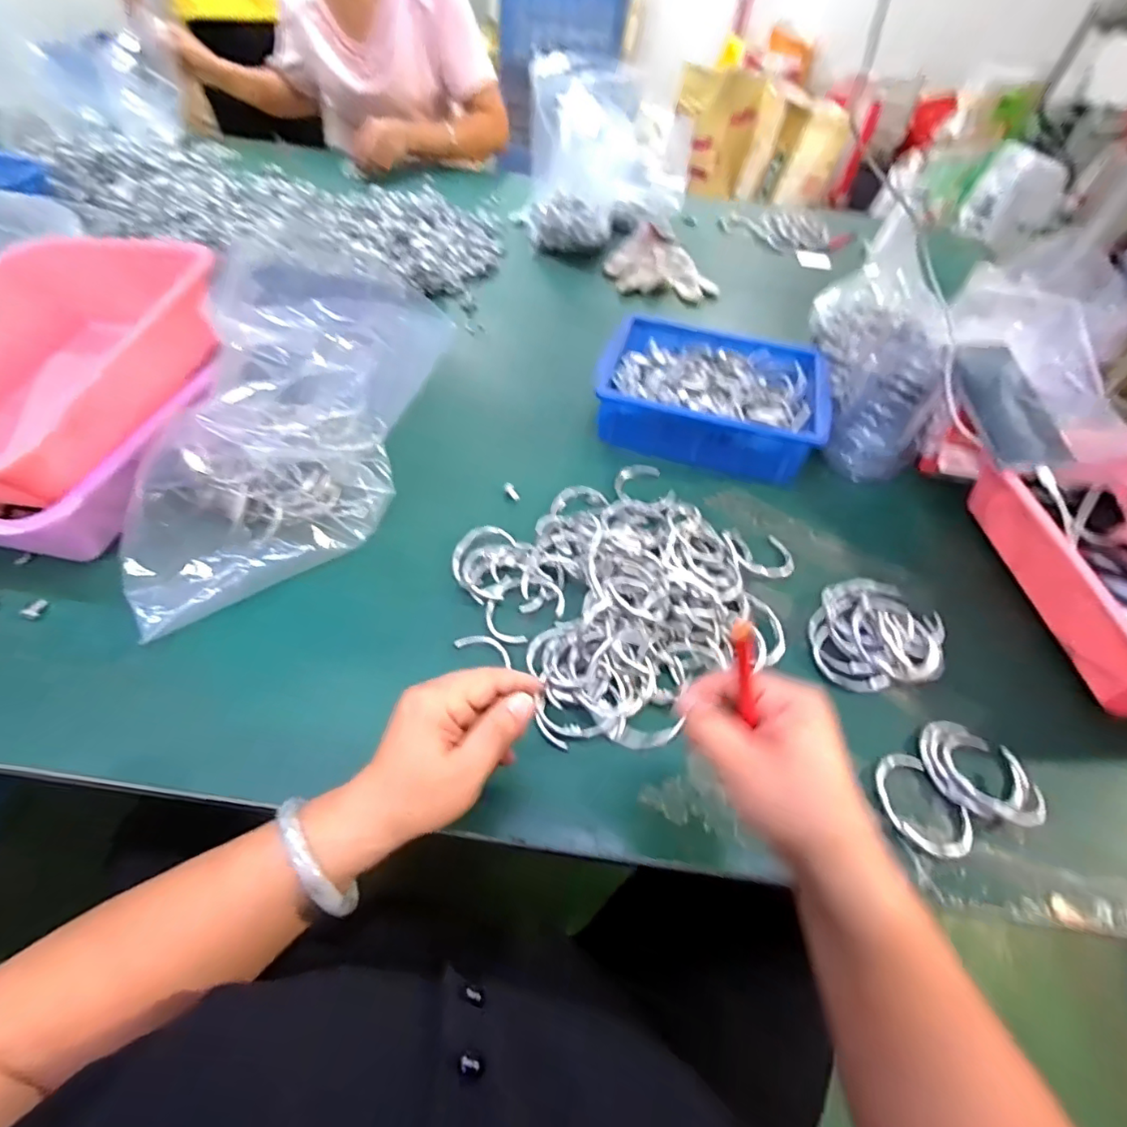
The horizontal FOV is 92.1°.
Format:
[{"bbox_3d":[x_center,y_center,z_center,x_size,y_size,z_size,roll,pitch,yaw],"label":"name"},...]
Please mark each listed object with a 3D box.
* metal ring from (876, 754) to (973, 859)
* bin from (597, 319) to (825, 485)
[{"bbox_3d":[0.259,0.174,0.392,0.054,0.004,0.072,-19,56,-19],"label":"metal ring"},{"bbox_3d":[0.168,-0.198,0.634,0.248,0.076,0.187,19,53,9],"label":"bin"}]

